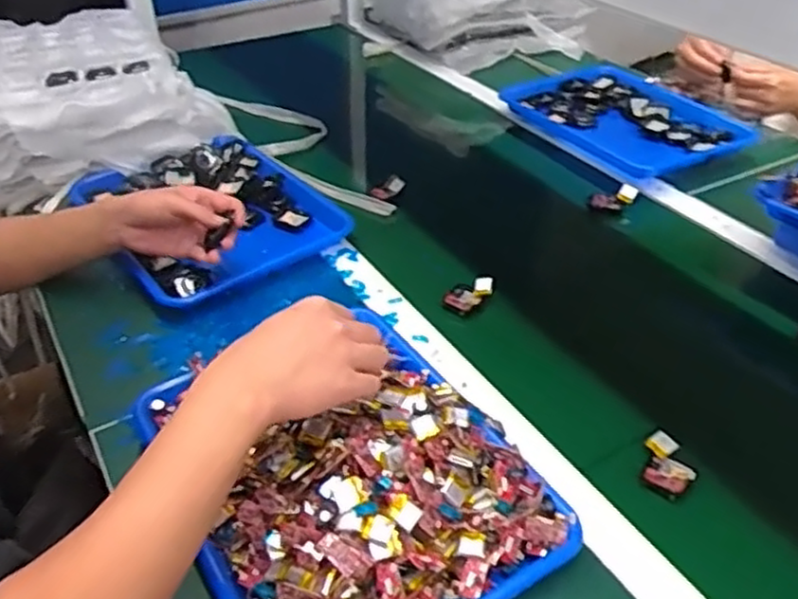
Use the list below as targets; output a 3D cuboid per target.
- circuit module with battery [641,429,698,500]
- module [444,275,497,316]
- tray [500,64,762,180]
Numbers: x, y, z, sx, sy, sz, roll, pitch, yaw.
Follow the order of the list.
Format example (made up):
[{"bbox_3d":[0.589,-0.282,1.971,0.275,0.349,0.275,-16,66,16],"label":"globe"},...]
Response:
[{"bbox_3d":[0.228,0.141,0.608,0.046,0.006,0.050,30,62,28],"label":"circuit module with battery"},{"bbox_3d":[0.075,-0.008,0.792,0.041,0.015,0.062,29,47,33],"label":"module"},{"bbox_3d":[0.354,-0.291,1.124,0.246,0.036,0.346,-22,43,-24],"label":"tray"}]

